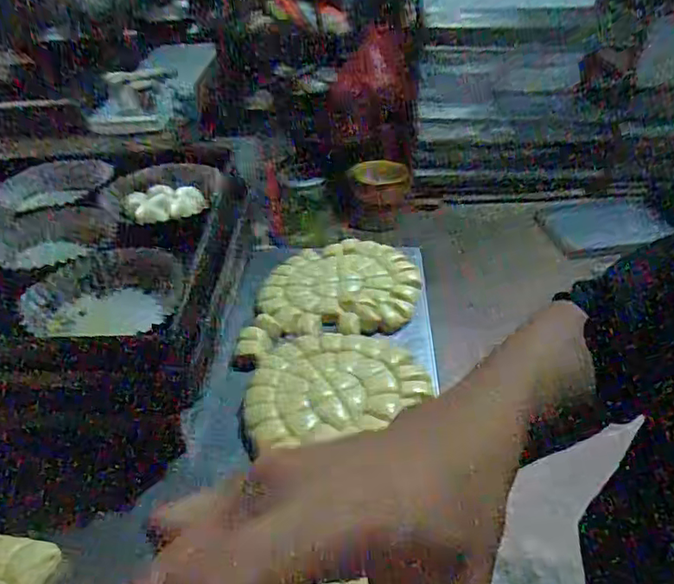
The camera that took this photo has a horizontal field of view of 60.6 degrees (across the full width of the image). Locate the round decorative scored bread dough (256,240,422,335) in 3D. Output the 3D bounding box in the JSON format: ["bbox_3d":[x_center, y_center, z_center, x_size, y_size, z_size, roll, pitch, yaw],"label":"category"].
[{"bbox_3d":[0.006,-0.013,0.880,0.230,0.015,0.221,-2,36,1],"label":"round decorative scored bread dough"}]

